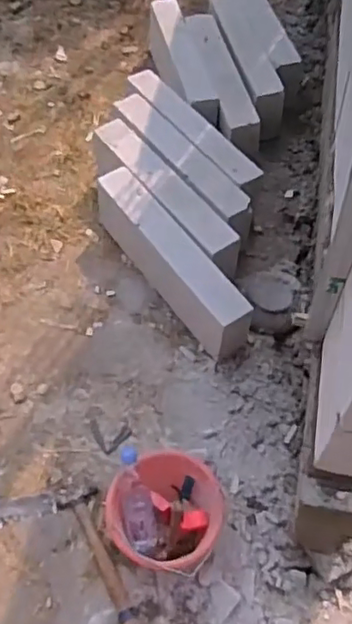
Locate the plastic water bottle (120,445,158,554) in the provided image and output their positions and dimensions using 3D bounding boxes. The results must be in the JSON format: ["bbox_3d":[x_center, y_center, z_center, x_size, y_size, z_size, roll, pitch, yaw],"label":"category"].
[{"bbox_3d":[-0.084,0.392,1.314,0.069,0.240,0.072,-10,14,-5],"label":"plastic water bottle"}]

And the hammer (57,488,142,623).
[{"bbox_3d":[-0.159,0.542,1.348,0.086,0.024,0.318,-23,60,-13],"label":"hammer"}]

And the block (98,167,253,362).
[{"bbox_3d":[-0.027,-0.150,1.705,0.105,0.193,0.633,-31,62,-17],"label":"block"}]

